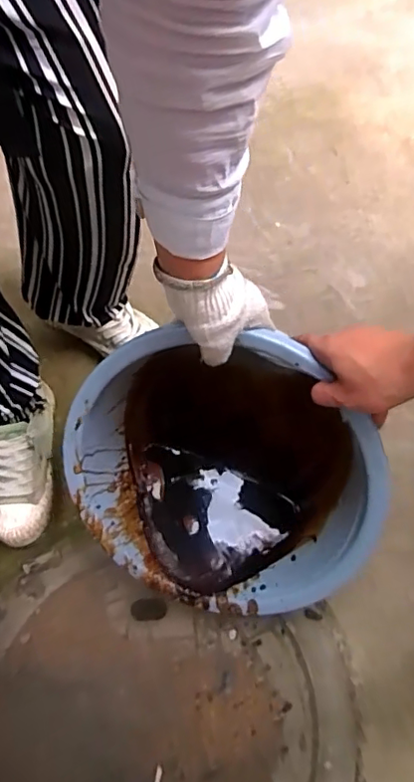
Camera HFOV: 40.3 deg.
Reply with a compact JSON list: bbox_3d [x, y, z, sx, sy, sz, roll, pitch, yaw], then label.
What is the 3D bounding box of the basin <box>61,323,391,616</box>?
[{"bbox_3d":[0.023,0.075,0.666,0.336,0.355,0.155,40,28,-4],"label":"basin"}]

